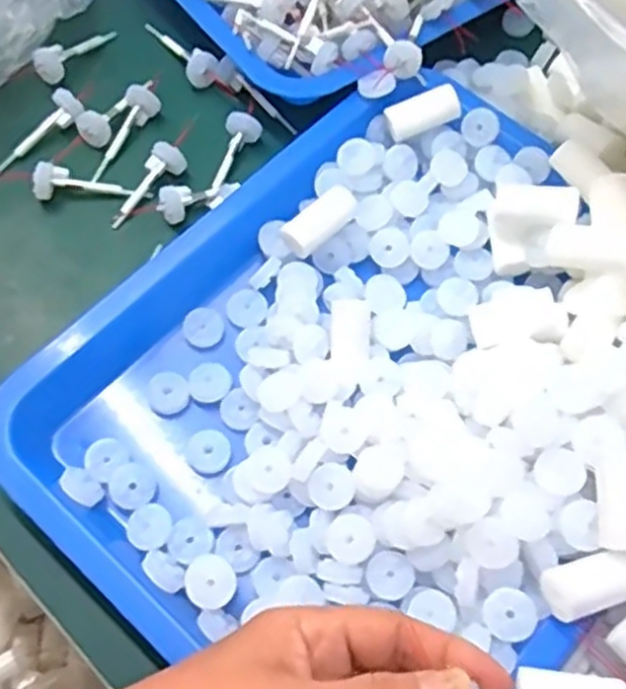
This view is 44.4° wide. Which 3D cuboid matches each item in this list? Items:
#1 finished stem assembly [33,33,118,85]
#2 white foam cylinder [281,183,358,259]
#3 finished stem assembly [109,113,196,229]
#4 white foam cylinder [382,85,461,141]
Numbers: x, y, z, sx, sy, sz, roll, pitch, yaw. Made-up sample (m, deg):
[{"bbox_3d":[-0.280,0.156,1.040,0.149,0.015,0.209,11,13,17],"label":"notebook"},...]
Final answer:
[{"bbox_3d":[-0.149,-0.183,0.476,0.018,0.012,0.058,35,69,13],"label":"finished stem assembly"},{"bbox_3d":[0.004,-0.064,0.406,0.018,0.018,0.049,39,70,15],"label":"white foam cylinder"},{"bbox_3d":[-0.087,-0.099,0.438,0.017,0.014,0.081,25,67,9],"label":"finished stem assembly"},{"bbox_3d":[0.061,-0.130,0.429,0.042,0.012,0.016,-20,66,6],"label":"white foam cylinder"}]

